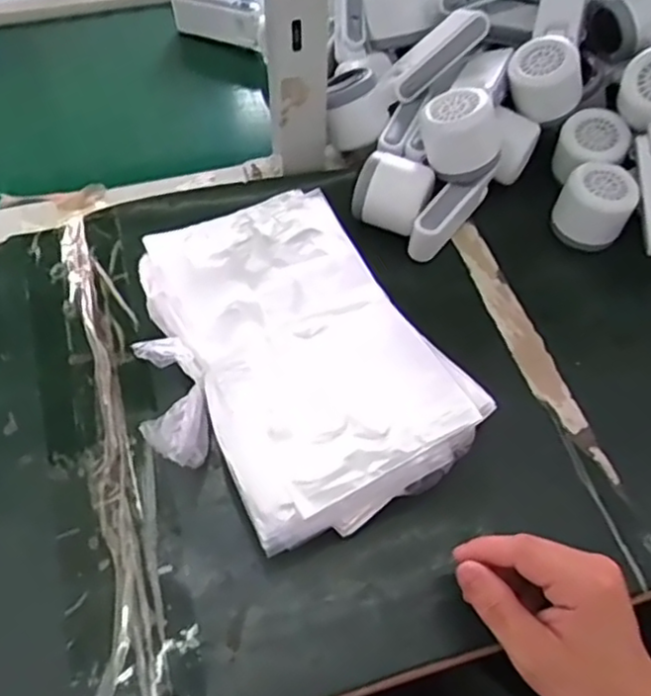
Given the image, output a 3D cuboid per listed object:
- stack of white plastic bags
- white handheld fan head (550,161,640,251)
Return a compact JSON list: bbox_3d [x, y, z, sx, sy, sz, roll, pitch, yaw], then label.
[{"bbox_3d":[-0.026,0.012,0.475,0.196,0.074,0.236,-26,61,-18],"label":"stack of white plastic bags"},{"bbox_3d":[0.226,-0.120,0.571,0.055,0.051,0.053,1,57,-1],"label":"white handheld fan head"}]

